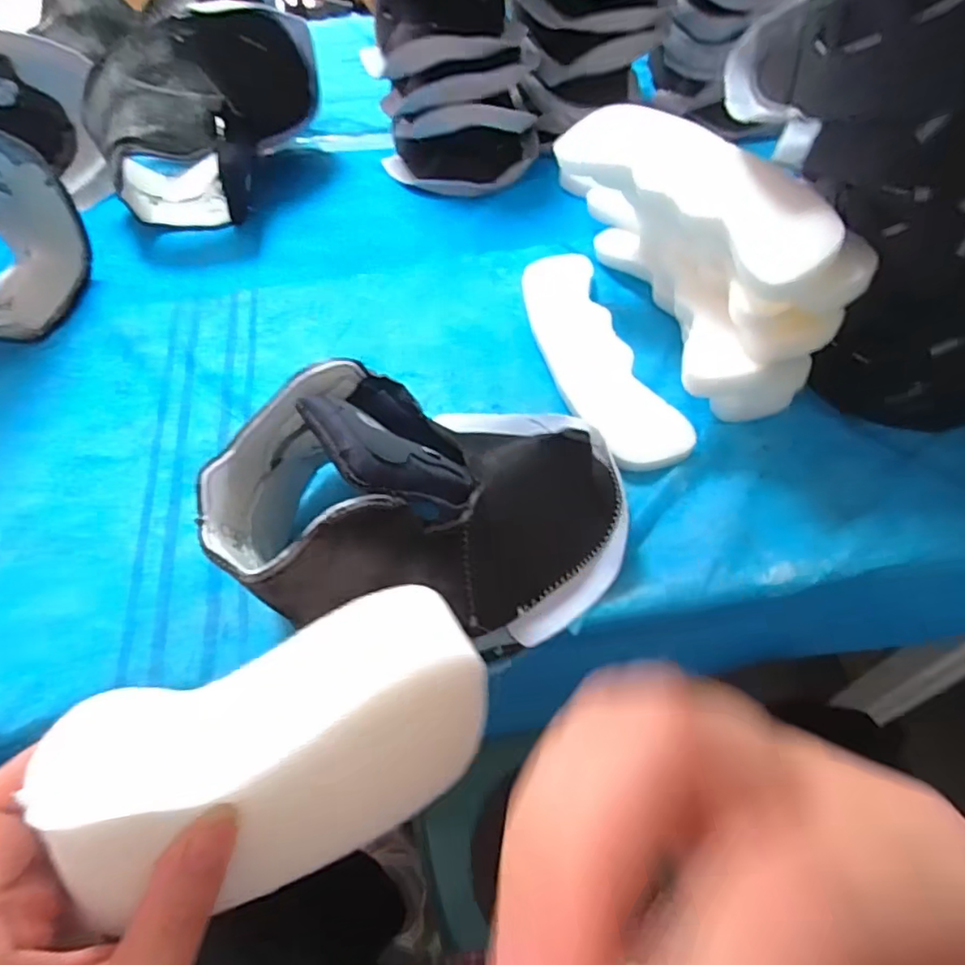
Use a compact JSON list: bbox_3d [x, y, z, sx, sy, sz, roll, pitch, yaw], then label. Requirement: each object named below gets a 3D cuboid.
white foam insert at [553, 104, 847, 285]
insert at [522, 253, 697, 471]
[{"bbox_3d":[0.157,-0.224,0.472,0.067,0.042,0.251,-27,57,-18],"label":"white foam insert"},{"bbox_3d":[0.096,-0.114,0.550,0.076,0.025,0.251,-12,55,-7],"label":"insert"}]

